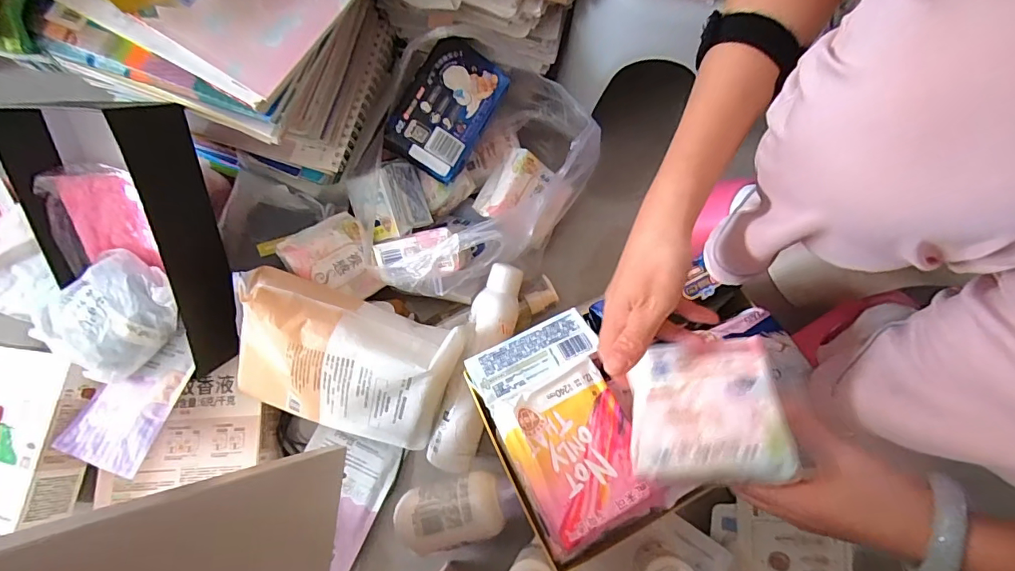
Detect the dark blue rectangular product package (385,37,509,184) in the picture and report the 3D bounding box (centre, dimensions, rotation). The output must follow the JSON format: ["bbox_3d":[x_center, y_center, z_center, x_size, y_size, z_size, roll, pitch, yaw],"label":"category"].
[{"bbox_3d":[-0.075,-0.217,0.575,0.101,0.045,0.156,34,84,-12],"label":"dark blue rectangular product package"}]

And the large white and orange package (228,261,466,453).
[{"bbox_3d":[-0.191,0.085,0.539,0.246,0.183,0.092,16,34,-7],"label":"large white and orange package"}]

